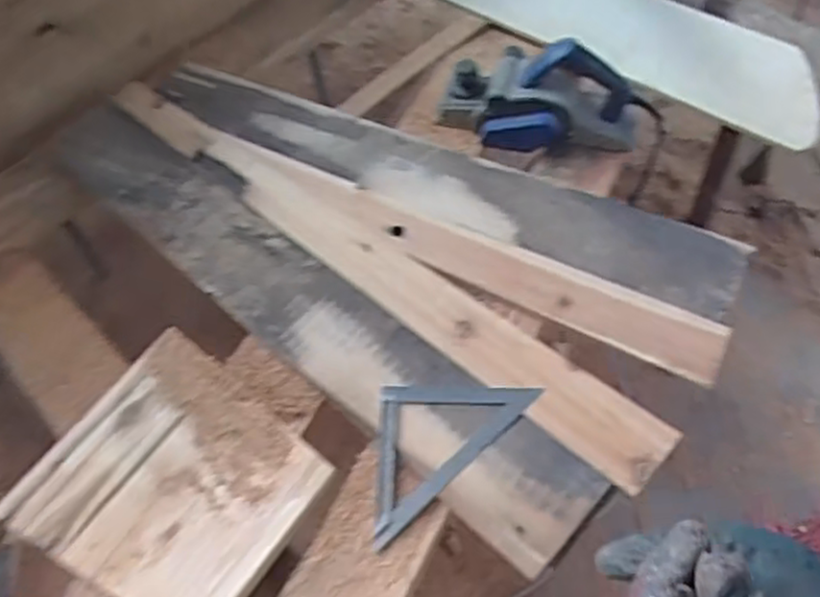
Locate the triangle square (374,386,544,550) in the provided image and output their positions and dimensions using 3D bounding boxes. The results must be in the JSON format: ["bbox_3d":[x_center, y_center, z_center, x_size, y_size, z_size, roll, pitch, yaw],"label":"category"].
[{"bbox_3d":[0.020,0.166,0.941,0.270,0.014,0.142,-39,64,-21],"label":"triangle square"}]

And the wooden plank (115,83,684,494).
[{"bbox_3d":[-0.084,-0.091,1.110,1.047,0.029,0.103,37,65,23],"label":"wooden plank"}]

